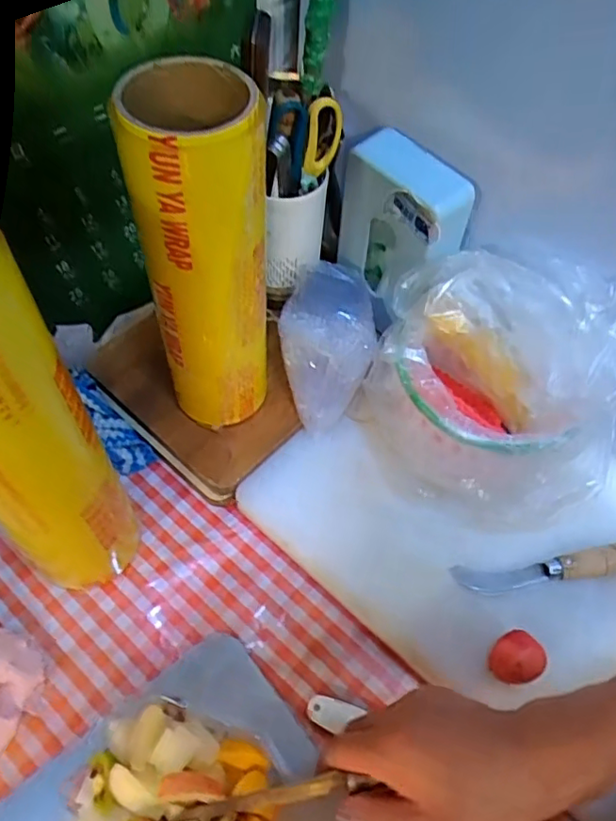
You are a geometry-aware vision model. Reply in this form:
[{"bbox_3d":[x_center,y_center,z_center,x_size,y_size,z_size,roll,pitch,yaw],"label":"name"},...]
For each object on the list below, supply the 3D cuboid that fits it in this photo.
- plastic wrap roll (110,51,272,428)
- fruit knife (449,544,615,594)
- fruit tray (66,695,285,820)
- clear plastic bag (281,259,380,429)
[{"bbox_3d":[-0.079,-0.112,0.488,0.091,0.306,0.100,-2,58,-5],"label":"plastic wrap roll"},{"bbox_3d":[0.223,0.142,0.539,0.181,0.019,0.025,-5,58,-7],"label":"fruit knife"},{"bbox_3d":[-0.100,0.290,0.438,0.145,0.058,0.123,22,59,10],"label":"fruit tray"},{"bbox_3d":[0.019,-0.068,0.611,0.093,0.084,0.150,6,58,0],"label":"clear plastic bag"}]

